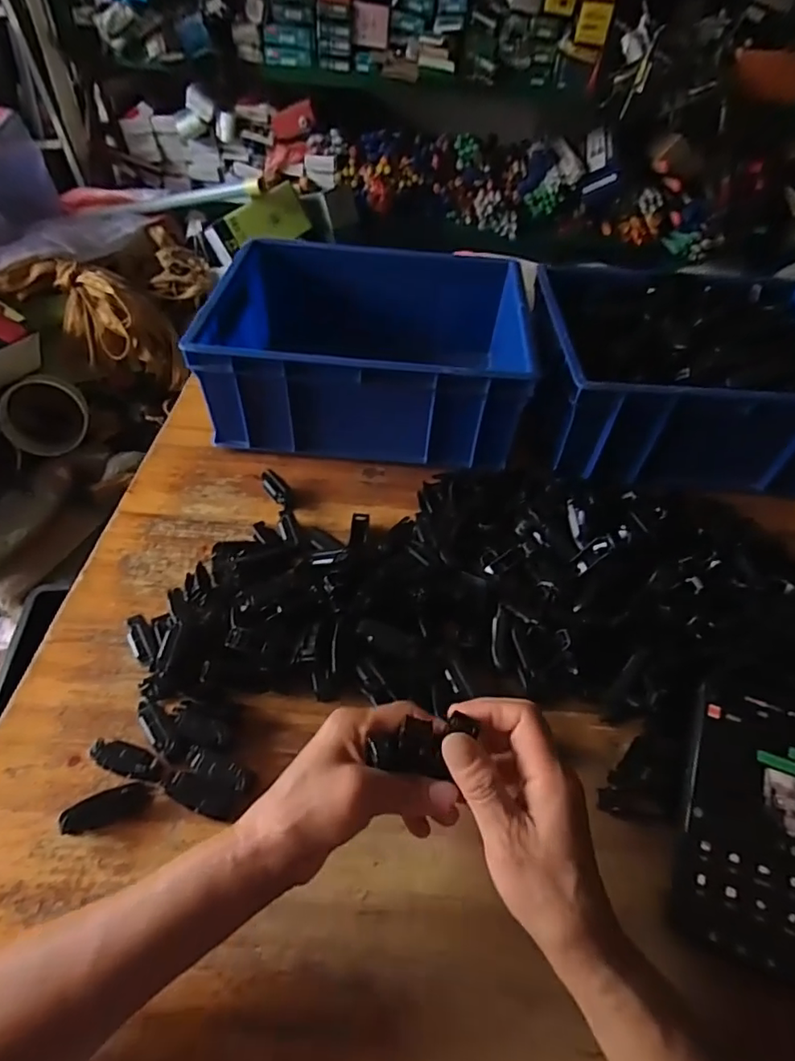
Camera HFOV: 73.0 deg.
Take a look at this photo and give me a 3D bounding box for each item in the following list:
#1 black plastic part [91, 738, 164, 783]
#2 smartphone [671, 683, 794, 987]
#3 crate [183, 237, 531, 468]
[{"bbox_3d":[-0.186,0.157,0.367,0.049,0.018,0.017,15,49,10],"label":"black plastic part"},{"bbox_3d":[0.229,0.183,0.345,0.080,0.007,0.158,17,64,15],"label":"smartphone"},{"bbox_3d":[-0.028,-0.214,0.626,0.328,0.113,0.270,6,48,1],"label":"crate"}]

